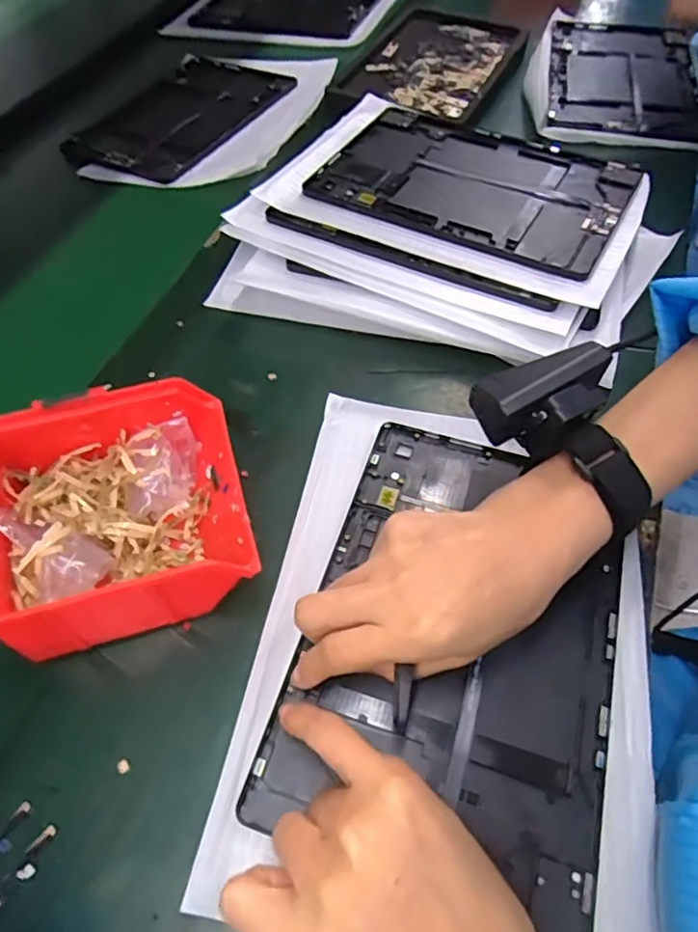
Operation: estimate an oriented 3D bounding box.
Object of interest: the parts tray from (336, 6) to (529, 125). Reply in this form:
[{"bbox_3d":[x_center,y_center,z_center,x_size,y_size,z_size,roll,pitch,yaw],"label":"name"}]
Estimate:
[{"bbox_3d":[0.097,-0.454,0.667,0.156,0.035,0.254,18,56,16],"label":"parts tray"}]

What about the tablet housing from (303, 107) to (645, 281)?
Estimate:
[{"bbox_3d":[0.101,-0.233,0.485,0.239,0.009,0.159,25,61,19],"label":"tablet housing"}]

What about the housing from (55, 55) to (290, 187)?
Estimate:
[{"bbox_3d":[-0.182,-0.396,0.653,0.176,0.009,0.248,26,59,21],"label":"housing"}]

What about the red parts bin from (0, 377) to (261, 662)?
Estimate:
[{"bbox_3d":[-0.124,0.027,0.319,0.131,0.070,0.117,-18,57,-9],"label":"red parts bin"}]

